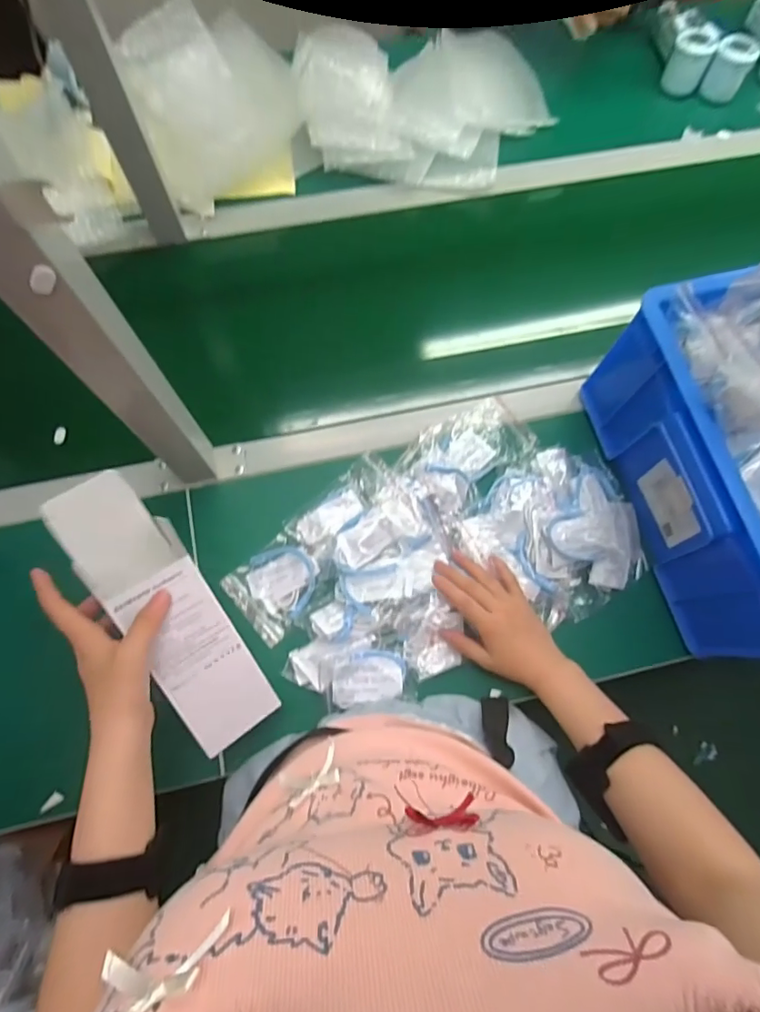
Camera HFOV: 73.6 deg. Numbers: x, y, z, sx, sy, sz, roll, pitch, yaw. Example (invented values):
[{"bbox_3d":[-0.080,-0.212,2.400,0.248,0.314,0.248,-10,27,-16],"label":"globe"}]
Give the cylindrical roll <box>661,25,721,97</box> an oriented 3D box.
[{"bbox_3d":[0.457,-0.663,0.753,0.056,0.056,0.066,19,75,4],"label":"cylindrical roll"}]

